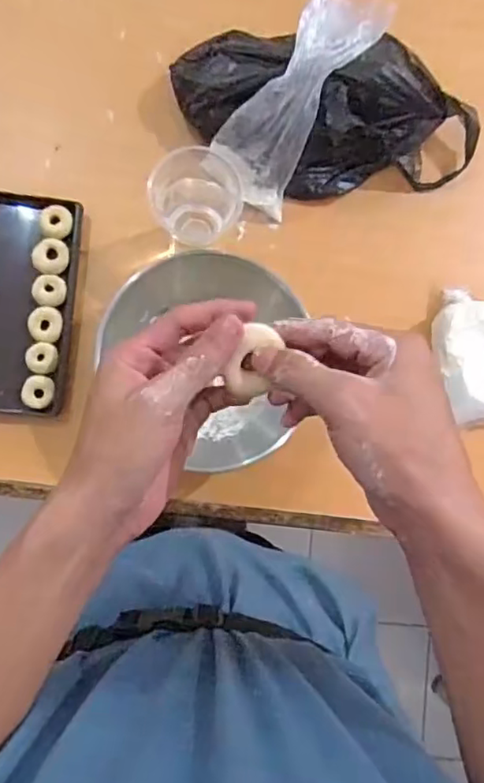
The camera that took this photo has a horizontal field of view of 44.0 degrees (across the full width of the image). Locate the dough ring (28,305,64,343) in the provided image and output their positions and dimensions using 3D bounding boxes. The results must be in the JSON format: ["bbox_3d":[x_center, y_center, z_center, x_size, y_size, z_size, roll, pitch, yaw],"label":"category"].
[{"bbox_3d":[-0.217,-0.074,0.660,0.035,0.011,0.038,0,87,-5],"label":"dough ring"}]

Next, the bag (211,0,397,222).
[{"bbox_3d":[0.051,-0.298,0.617,0.103,0.054,0.230,37,128,-2],"label":"bag"}]

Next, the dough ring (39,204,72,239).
[{"bbox_3d":[-0.208,-0.189,0.669,0.036,0.006,0.037,0,87,-5],"label":"dough ring"}]

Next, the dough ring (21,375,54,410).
[{"bbox_3d":[-0.222,0.001,0.653,0.033,0.014,0.036,0,87,-5],"label":"dough ring"}]

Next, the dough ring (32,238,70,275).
[{"bbox_3d":[-0.212,-0.150,0.666,0.038,0.010,0.041,0,87,-5],"label":"dough ring"}]

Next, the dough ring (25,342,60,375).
[{"bbox_3d":[-0.218,-0.036,0.652,0.032,0.012,0.034,9,86,-4],"label":"dough ring"}]

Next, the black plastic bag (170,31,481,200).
[{"bbox_3d":[0.096,-0.306,0.645,0.335,0.129,0.163,19,85,-3],"label":"black plastic bag"}]

